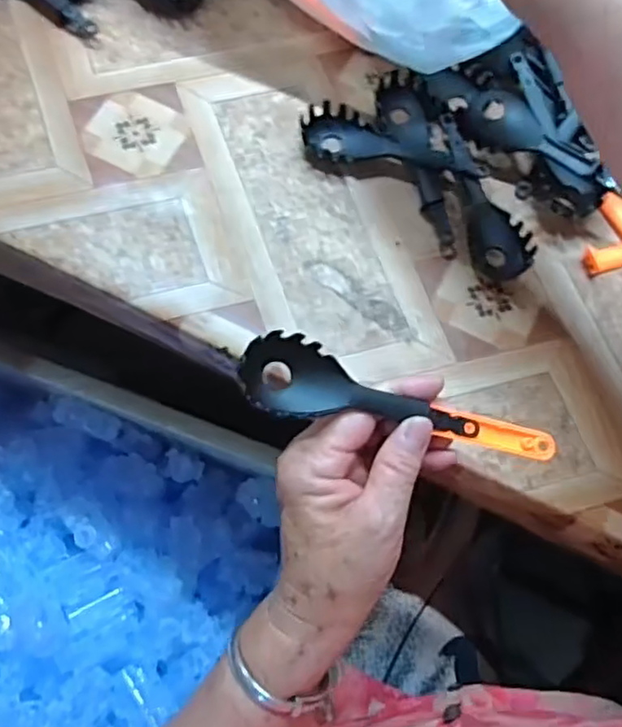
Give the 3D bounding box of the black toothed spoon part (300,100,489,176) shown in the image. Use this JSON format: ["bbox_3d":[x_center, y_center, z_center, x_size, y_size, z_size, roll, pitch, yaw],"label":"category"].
[{"bbox_3d":[0.053,-0.140,0.424,0.123,0.016,0.037,21,73,4],"label":"black toothed spoon part"}]

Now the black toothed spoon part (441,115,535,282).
[{"bbox_3d":[0.110,-0.112,0.418,0.035,0.015,0.121,-16,74,-7],"label":"black toothed spoon part"}]

